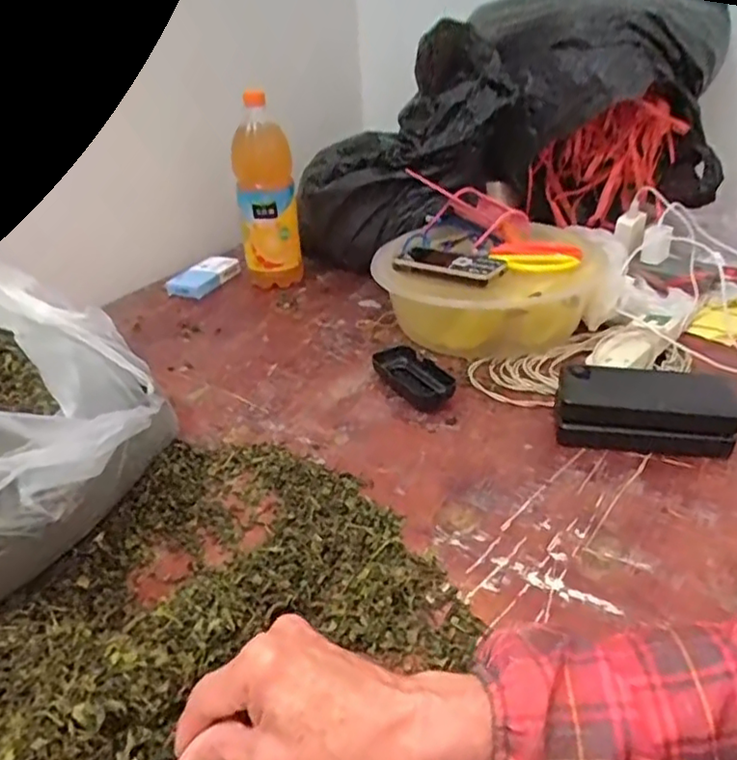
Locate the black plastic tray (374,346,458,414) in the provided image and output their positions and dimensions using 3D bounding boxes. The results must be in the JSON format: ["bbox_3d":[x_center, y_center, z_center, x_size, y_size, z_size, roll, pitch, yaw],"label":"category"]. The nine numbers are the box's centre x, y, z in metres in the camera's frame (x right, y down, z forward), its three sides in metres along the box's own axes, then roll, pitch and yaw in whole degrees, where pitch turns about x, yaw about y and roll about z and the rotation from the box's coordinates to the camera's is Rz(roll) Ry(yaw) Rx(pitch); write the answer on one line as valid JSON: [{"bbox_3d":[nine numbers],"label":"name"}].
[{"bbox_3d":[0.053,-0.004,0.719,0.054,0.030,0.102,-23,37,-30],"label":"black plastic tray"}]

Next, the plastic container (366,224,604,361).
[{"bbox_3d":[0.156,-0.121,0.832,0.271,0.109,0.219,15,36,27],"label":"plastic container"}]

